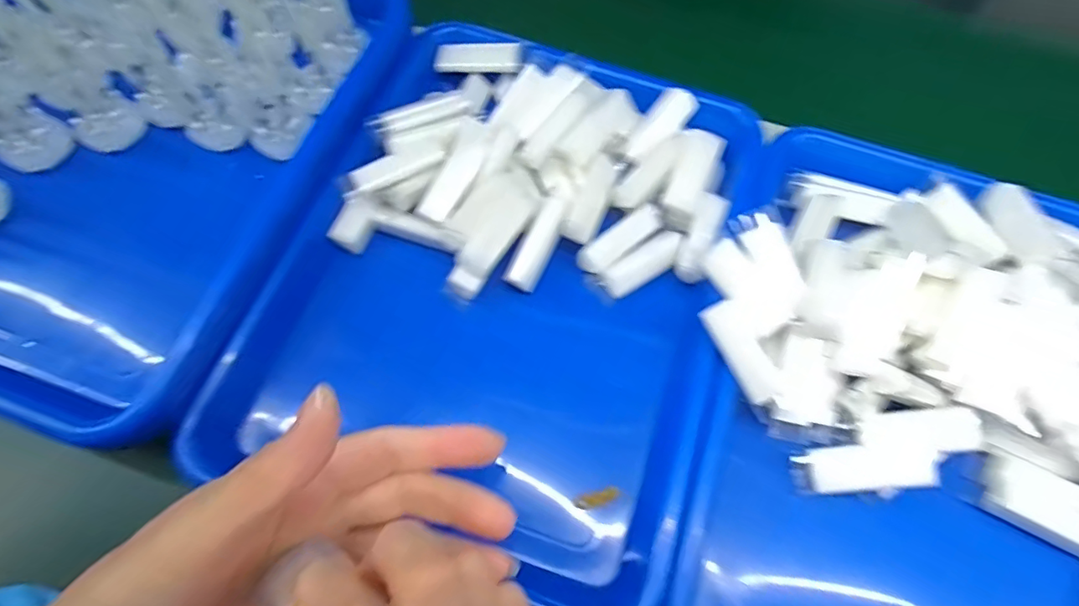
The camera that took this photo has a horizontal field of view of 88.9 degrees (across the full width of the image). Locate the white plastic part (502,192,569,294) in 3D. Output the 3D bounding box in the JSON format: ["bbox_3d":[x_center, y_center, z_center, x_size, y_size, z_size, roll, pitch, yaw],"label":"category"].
[{"bbox_3d":[0.000,-0.037,0.328,0.018,0.018,0.061,25,83,8],"label":"white plastic part"}]

